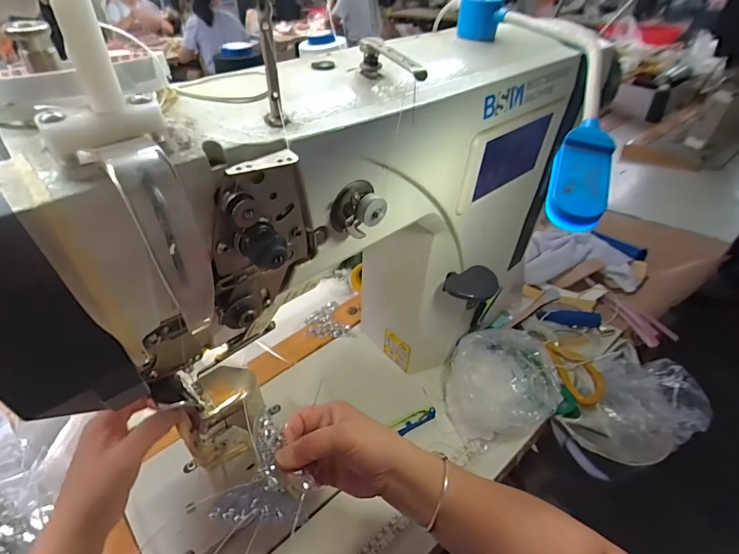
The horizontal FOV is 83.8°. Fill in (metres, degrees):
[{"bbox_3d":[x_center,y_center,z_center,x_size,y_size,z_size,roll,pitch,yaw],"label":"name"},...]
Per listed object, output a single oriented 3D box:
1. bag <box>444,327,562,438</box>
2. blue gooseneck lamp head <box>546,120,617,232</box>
[{"bbox_3d":[0.171,0.138,0.536,0.128,0.090,0.112,-12,39,-12],"label":"bag"},{"bbox_3d":[0.113,-0.057,0.219,0.029,0.011,0.078,14,64,21],"label":"blue gooseneck lamp head"}]

